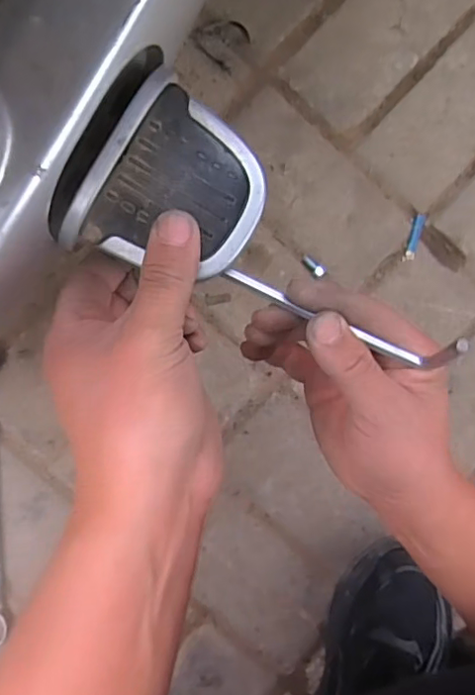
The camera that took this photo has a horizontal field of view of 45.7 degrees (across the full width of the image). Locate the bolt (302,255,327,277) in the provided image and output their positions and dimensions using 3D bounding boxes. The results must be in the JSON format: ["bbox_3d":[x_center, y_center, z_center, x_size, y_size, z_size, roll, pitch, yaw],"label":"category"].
[{"bbox_3d":[0.070,-0.074,0.517,0.027,0.006,0.010,42,88,11],"label":"bolt"}]

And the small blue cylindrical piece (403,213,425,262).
[{"bbox_3d":[0.166,-0.102,0.526,0.011,0.004,0.045,16,90,-5],"label":"small blue cylindrical piece"}]

